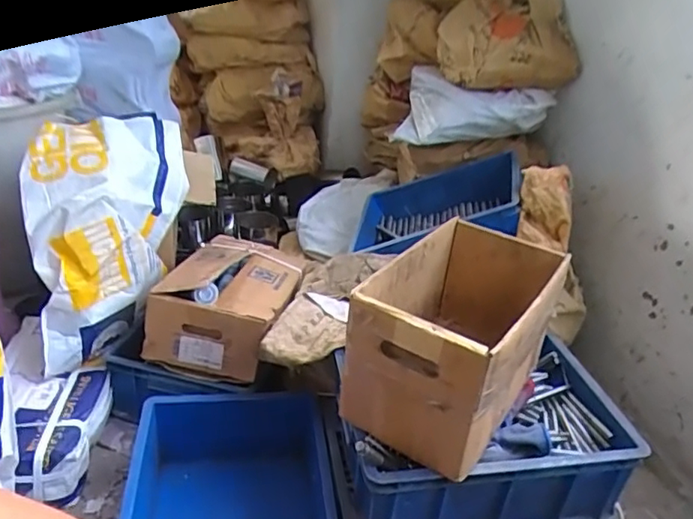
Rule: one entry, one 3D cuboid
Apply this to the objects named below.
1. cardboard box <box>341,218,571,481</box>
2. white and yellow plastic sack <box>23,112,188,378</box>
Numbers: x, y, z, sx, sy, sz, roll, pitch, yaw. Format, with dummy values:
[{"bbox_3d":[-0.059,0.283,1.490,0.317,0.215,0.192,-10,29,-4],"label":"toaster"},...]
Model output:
[{"bbox_3d":[0.168,0.098,0.818,0.195,0.198,0.344,22,32,27],"label":"cardboard box"},{"bbox_3d":[-0.451,-0.050,1.115,0.289,0.402,0.309,-6,31,-21],"label":"white and yellow plastic sack"}]

